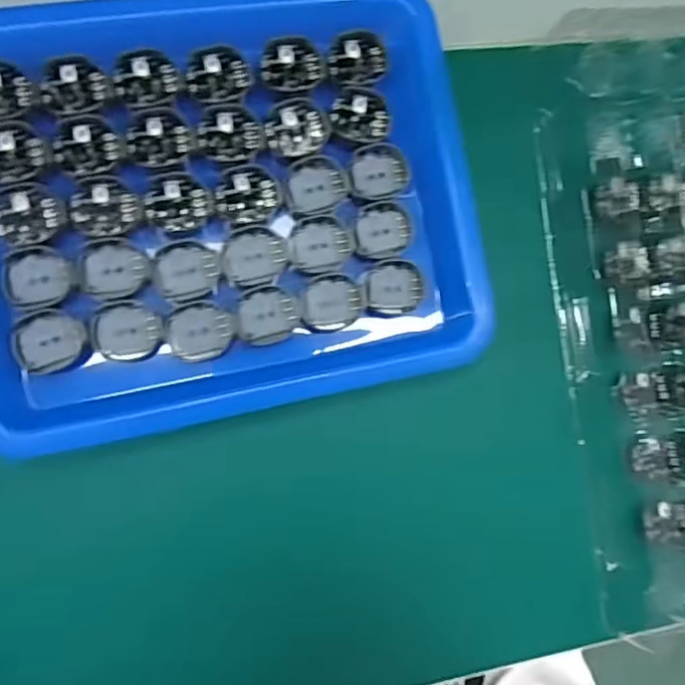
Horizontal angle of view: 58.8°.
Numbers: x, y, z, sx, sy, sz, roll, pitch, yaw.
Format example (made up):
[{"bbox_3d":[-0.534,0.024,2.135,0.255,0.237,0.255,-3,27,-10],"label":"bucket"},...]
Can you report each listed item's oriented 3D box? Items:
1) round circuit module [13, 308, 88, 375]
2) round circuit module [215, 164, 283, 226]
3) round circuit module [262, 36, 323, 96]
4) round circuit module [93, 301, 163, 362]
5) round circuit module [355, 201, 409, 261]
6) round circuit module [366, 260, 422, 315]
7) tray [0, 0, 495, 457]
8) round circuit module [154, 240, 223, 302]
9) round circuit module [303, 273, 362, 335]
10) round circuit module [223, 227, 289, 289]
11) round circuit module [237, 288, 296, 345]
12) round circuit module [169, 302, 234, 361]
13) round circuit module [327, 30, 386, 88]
[{"bbox_3d":[-0.120,-0.001,0.248,0.027,0.005,0.026,1,86,-10],"label":"round circuit module"},{"bbox_3d":[-0.041,-0.064,0.264,0.028,0.004,0.025,-1,86,-10],"label":"round circuit module"},{"bbox_3d":[-0.022,-0.124,0.270,0.027,0.004,0.024,-7,87,-10],"label":"round circuit module"},{"bbox_3d":[-0.090,-0.005,0.256,0.027,0.004,0.024,4,85,-10],"label":"round circuit module"},{"bbox_3d":[0.019,-0.051,0.275,0.025,0.004,0.025,1,86,-10],"label":"round circuit module"},{"bbox_3d":[0.024,-0.025,0.276,0.026,0.004,0.024,1,86,-10],"label":"round circuit module"},{"bbox_3d":[-0.053,-0.060,0.258,0.211,0.026,0.178,-11,92,-8],"label":"tray"},{"bbox_3d":[-0.066,-0.031,0.260,0.027,0.004,0.024,-12,88,-11],"label":"round circuit module"},{"bbox_3d":[-0.005,-0.017,0.274,0.027,0.006,0.025,1,86,-10],"label":"round circuit module"},{"bbox_3d":[-0.038,-0.038,0.265,0.027,0.004,0.025,1,86,-10],"label":"round circuit module"},{"bbox_3d":[-0.033,-0.012,0.265,0.025,0.004,0.024,1,86,-10],"label":"round circuit module"},{"bbox_3d":[-0.061,-0.004,0.260,0.026,0.004,0.024,-9,88,-10],"label":"round circuit module"},{"bbox_3d":[0.007,-0.128,0.275,0.027,0.004,0.024,-21,90,-11],"label":"round circuit module"}]

